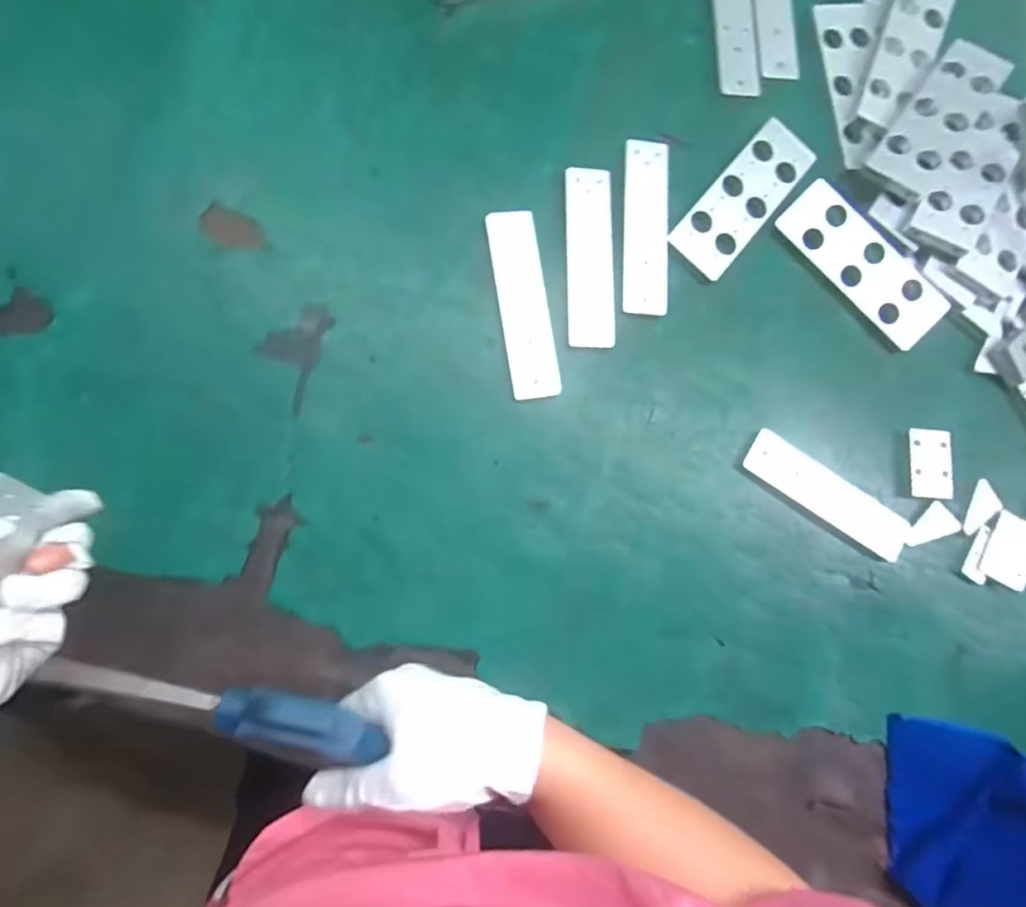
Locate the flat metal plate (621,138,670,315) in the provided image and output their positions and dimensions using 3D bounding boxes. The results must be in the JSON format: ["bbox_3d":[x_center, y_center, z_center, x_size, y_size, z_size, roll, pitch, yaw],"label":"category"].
[{"bbox_3d":[0.117,-0.197,0.498,0.039,0.004,0.153,3,85,-8],"label":"flat metal plate"}]

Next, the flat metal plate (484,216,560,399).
[{"bbox_3d":[0.009,-0.124,0.477,0.041,0.005,0.155,-9,86,-9],"label":"flat metal plate"}]

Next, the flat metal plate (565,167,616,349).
[{"bbox_3d":[0.067,-0.167,0.489,0.041,0.004,0.154,0,85,-8],"label":"flat metal plate"}]

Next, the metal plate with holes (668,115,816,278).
[{"bbox_3d":[0.206,-0.228,0.515,0.055,0.005,0.161,41,81,-3],"label":"metal plate with holes"}]

